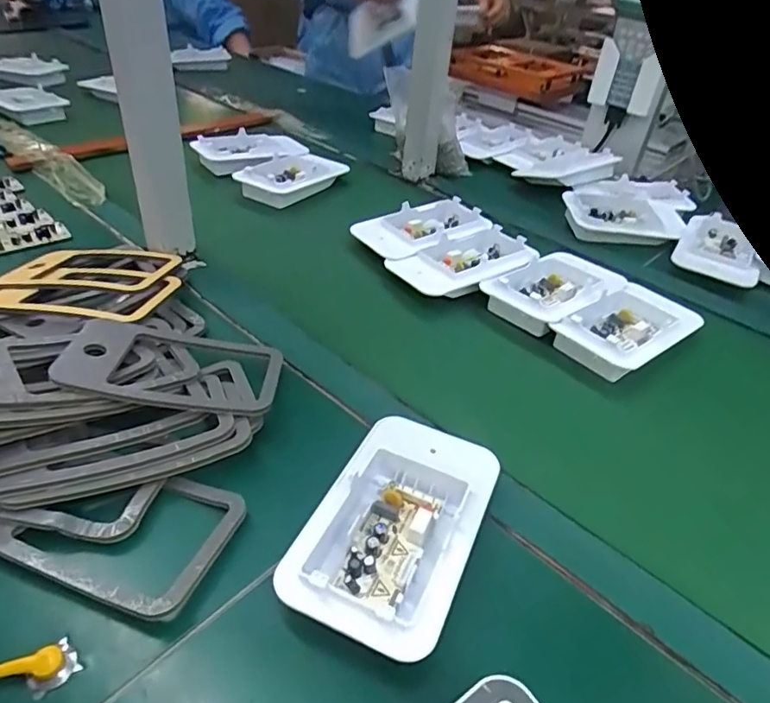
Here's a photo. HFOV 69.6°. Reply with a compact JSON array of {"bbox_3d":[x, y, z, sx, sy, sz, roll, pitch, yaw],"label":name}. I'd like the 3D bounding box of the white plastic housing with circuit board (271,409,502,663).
[{"bbox_3d":[0.010,0.113,0.377,0.098,0.037,0.170,19,40,14],"label":"white plastic housing with circuit board"}]

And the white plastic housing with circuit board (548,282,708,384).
[{"bbox_3d":[0.268,-0.026,0.603,0.173,0.042,0.099,-25,48,-34],"label":"white plastic housing with circuit board"}]

